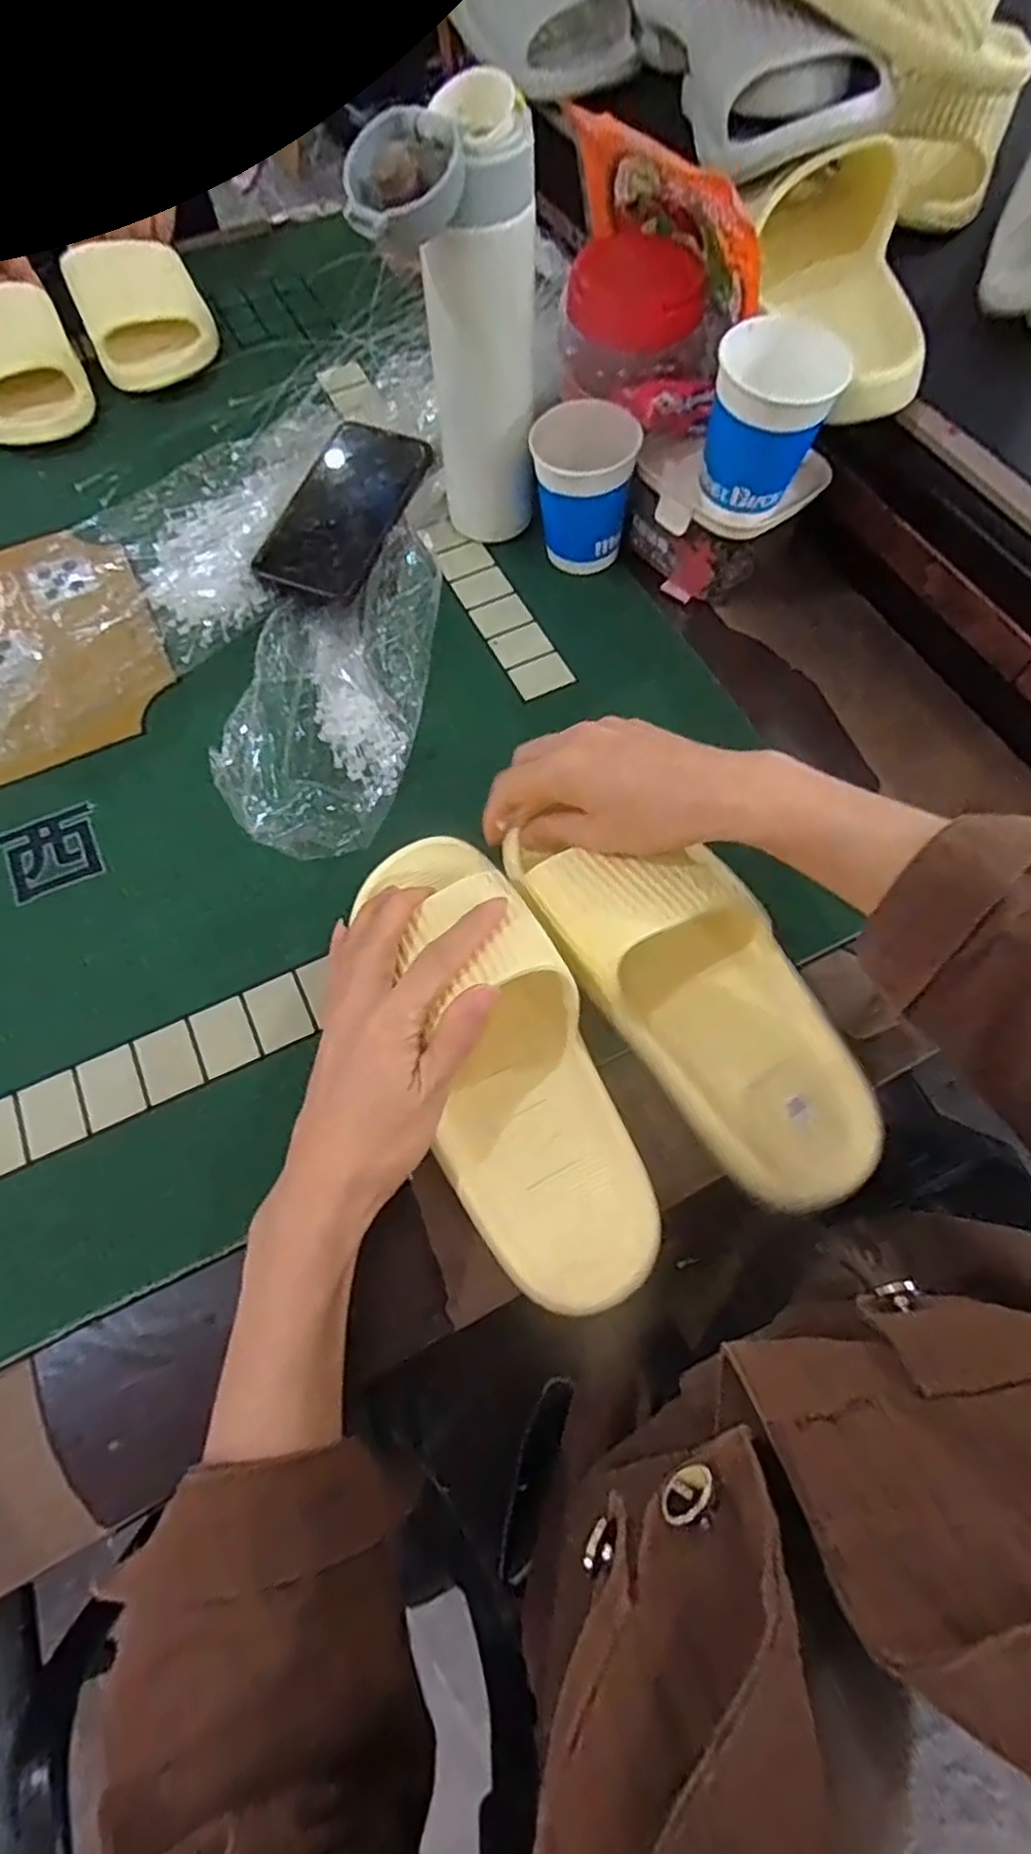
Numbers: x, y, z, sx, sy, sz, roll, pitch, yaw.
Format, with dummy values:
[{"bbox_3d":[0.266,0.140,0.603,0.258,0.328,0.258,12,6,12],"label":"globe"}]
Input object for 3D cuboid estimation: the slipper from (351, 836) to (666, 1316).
[{"bbox_3d":[-0.006,0.056,0.351,0.084,0.065,0.248,-19,74,-8],"label":"slipper"}]

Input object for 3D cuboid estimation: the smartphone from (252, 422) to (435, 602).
[{"bbox_3d":[-0.123,-0.306,0.521,0.080,0.006,0.166,19,70,3],"label":"smartphone"}]

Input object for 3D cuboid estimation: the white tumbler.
[{"bbox_3d":[-0.033,-0.332,0.436,0.093,0.220,0.081,0,67,1],"label":"white tumbler"}]

